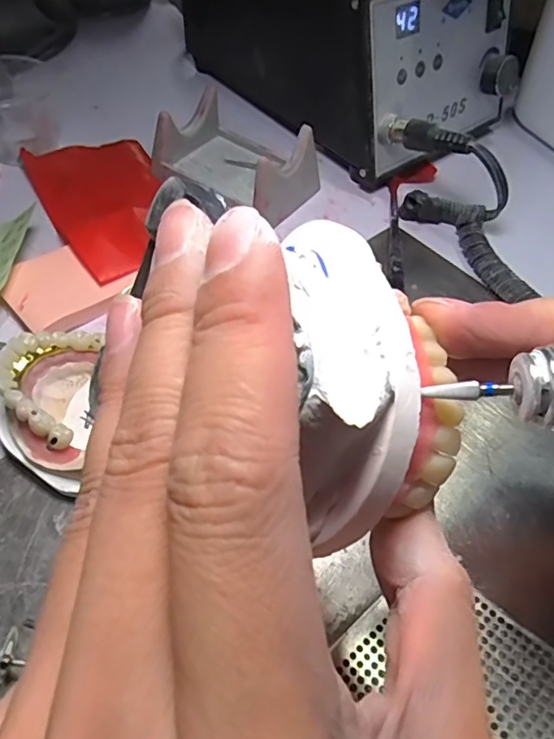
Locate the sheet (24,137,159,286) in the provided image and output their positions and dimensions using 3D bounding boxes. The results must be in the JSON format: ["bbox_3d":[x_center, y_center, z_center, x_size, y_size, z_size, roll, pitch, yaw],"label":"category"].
[{"bbox_3d":[-0.104,-0.110,0.337,0.078,0.015,0.144,-24,58,-19],"label":"sheet"}]

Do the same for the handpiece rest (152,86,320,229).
[{"bbox_3d":[-0.025,-0.140,0.350,0.095,0.044,0.064,30,58,18],"label":"handpiece rest"}]

